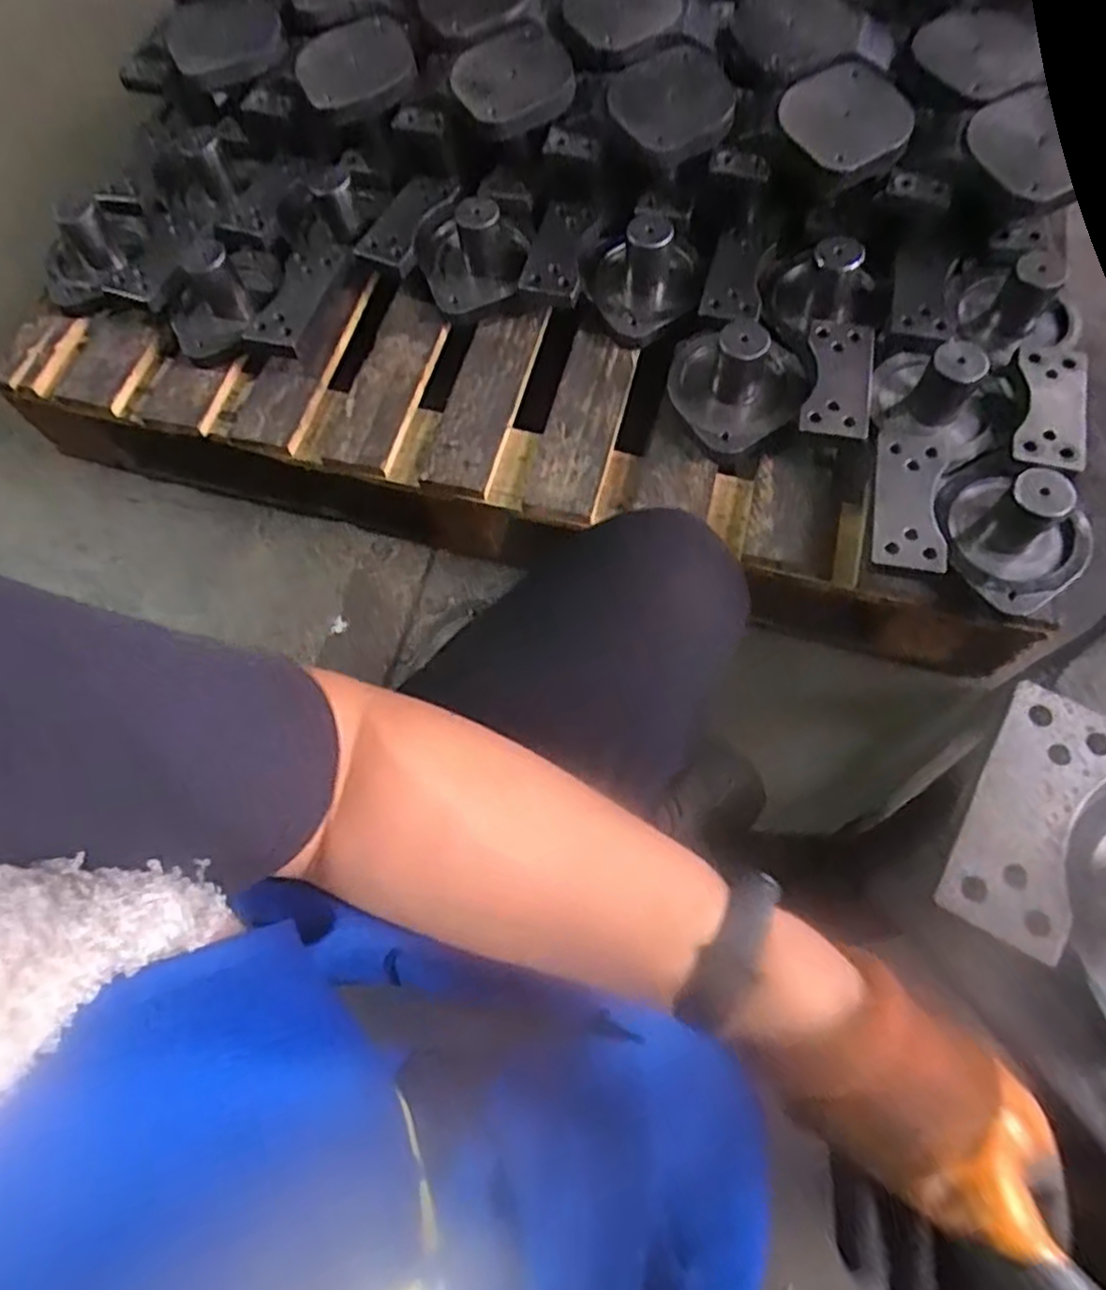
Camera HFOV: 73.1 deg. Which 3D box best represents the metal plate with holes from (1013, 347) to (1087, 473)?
[{"bbox_3d":[0.479,-0.228,0.716,0.062,0.009,0.134,14,69,9],"label":"metal plate with holes"}]

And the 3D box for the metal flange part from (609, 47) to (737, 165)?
[{"bbox_3d":[0.128,-0.590,0.804,0.129,0.021,0.157,6,68,5],"label":"metal flange part"}]

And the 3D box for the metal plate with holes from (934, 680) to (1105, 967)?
[{"bbox_3d":[0.262,0.091,0.405,0.062,0.007,0.142,29,72,14],"label":"metal plate with holes"}]

